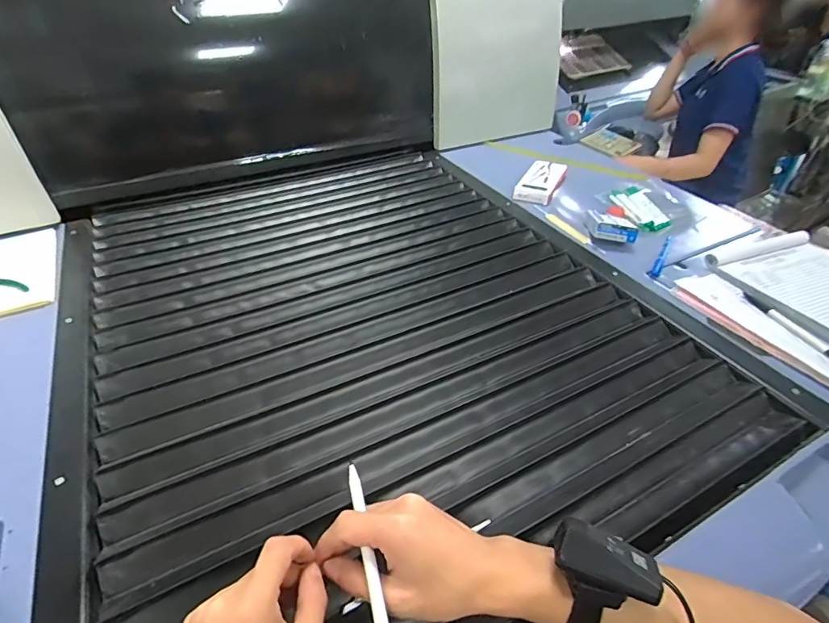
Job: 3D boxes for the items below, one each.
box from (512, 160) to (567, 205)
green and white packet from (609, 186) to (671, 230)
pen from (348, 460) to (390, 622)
[{"bbox_3d":[0.268,-0.274,0.984,0.077,0.034,0.169,19,42,20],"label":"box"},{"bbox_3d":[0.461,-0.210,0.948,0.082,0.032,0.164,-5,40,-8],"label":"green and white packet"},{"bbox_3d":[-0.028,0.189,0.326,0.011,0.007,0.171,-8,53,-14],"label":"pen"}]

